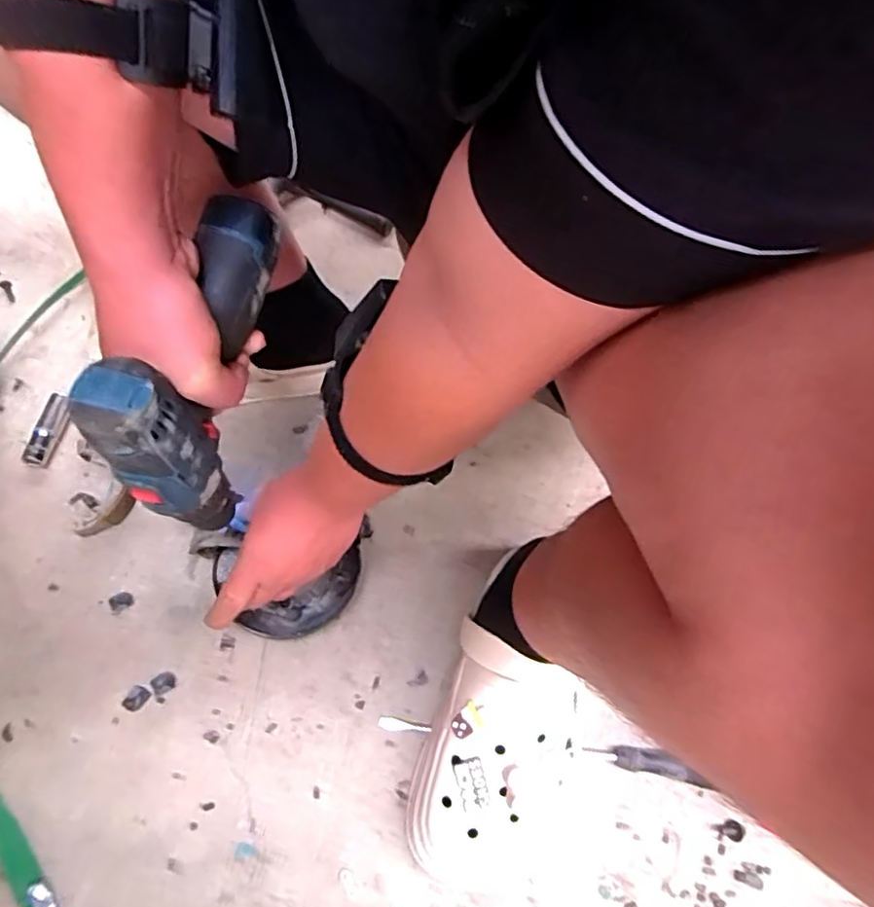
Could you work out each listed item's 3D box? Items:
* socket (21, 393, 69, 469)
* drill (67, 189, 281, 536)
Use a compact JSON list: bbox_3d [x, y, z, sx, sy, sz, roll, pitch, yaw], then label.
[{"bbox_3d":[-0.394,-0.025,0.627,0.022,0.022,0.081,5,62,-1],"label":"socket"},{"bbox_3d":[-0.146,-0.054,0.396,0.047,0.134,0.187,13,62,3],"label":"drill"}]

